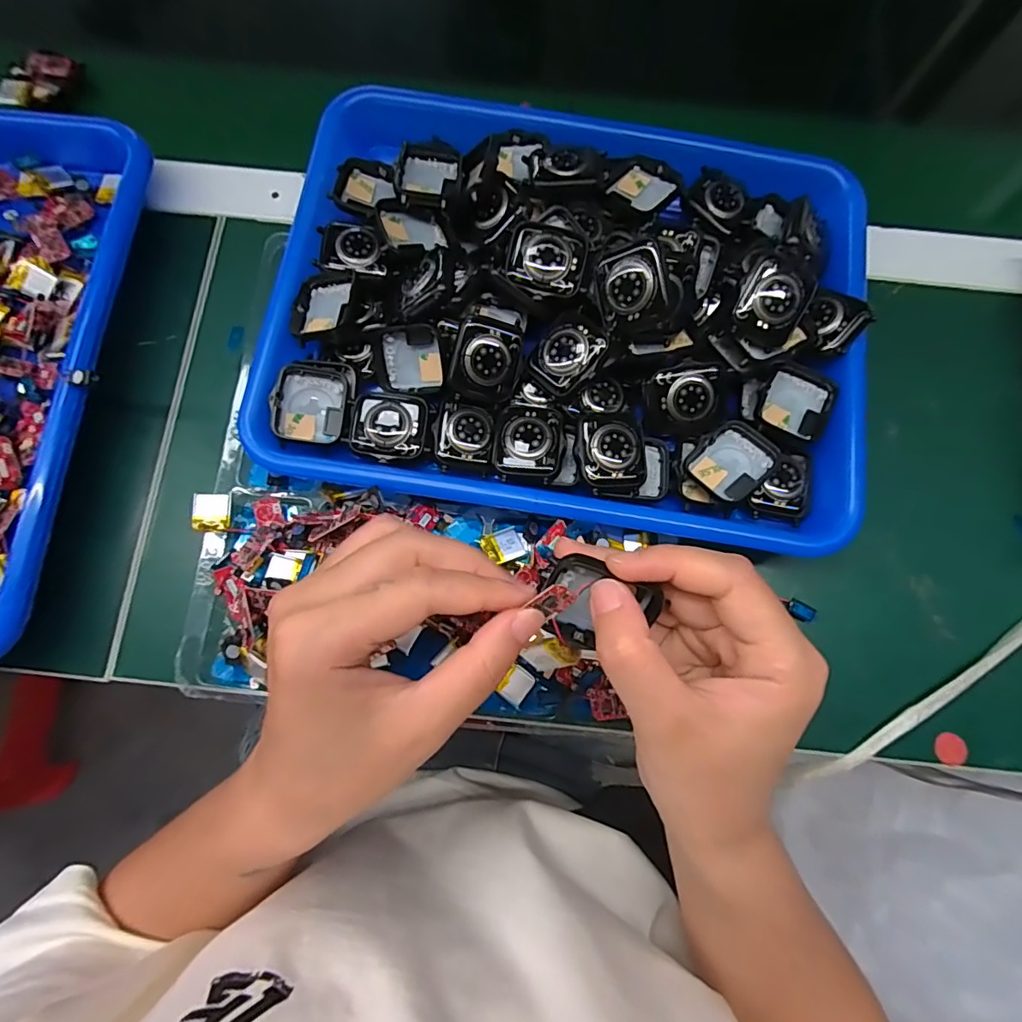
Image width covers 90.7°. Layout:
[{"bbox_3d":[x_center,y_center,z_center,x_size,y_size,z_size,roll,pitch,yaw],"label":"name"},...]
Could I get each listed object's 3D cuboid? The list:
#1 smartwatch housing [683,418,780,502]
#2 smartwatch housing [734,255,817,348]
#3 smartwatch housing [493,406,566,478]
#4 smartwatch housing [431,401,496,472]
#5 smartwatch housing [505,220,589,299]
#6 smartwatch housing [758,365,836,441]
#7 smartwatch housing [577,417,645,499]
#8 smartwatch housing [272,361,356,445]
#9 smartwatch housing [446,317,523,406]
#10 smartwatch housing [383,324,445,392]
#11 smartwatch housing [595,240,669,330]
[{"bbox_3d":[0.118,-0.026,0.271,0.042,0.010,0.037,-44,82,-9],"label":"smartwatch housing"},{"bbox_3d":[0.140,-0.110,0.268,0.036,0.010,0.042,25,103,-5],"label":"smartwatch housing"},{"bbox_3d":[0.009,-0.037,0.268,0.035,0.011,0.038,9,78,1],"label":"smartwatch housing"},{"bbox_3d":[-0.026,-0.041,0.274,0.031,0.008,0.035,9,78,1],"label":"smartwatch housing"},{"bbox_3d":[0.019,-0.132,0.265,0.040,0.010,0.036,14,95,-1],"label":"smartwatch housing"},{"bbox_3d":[0.156,-0.059,0.279,0.036,0.008,0.039,23,78,4],"label":"smartwatch housing"},{"bbox_3d":[0.053,-0.029,0.266,0.033,0.011,0.041,-5,78,-2],"label":"smartwatch housing"},{"bbox_3d":[-0.105,-0.060,0.273,0.038,0.015,0.043,1,78,-1],"label":"smartwatch housing"},{"bbox_3d":[-0.013,-0.079,0.268,0.035,0.009,0.040,8,107,-14],"label":"smartwatch housing"},{"bbox_3d":[-0.054,-0.085,0.282,0.033,0.010,0.035,5,117,16],"label":"smartwatch housing"},{"bbox_3d":[0.061,-0.114,0.256,0.033,0.012,0.034,-9,99,31],"label":"smartwatch housing"}]

